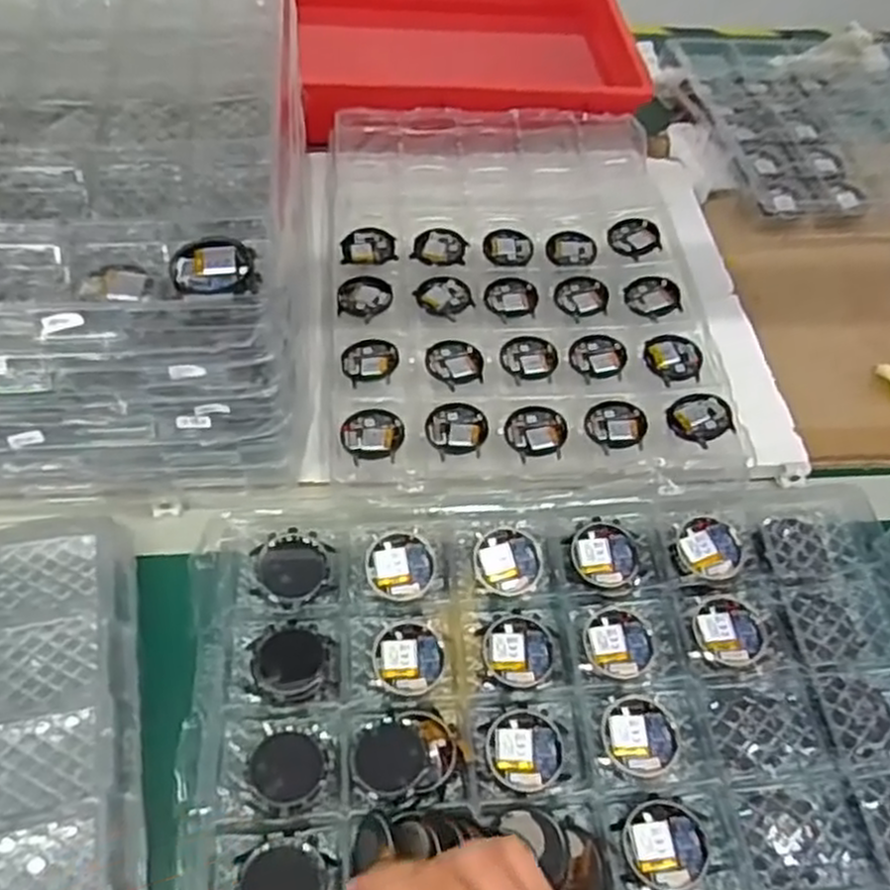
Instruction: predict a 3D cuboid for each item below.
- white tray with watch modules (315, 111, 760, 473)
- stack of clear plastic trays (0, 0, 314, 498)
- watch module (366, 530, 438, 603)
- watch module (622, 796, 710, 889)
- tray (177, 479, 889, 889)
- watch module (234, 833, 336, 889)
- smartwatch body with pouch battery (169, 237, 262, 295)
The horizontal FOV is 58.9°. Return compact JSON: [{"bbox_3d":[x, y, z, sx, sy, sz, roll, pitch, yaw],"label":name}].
[{"bbox_3d":[0.063,-0.152,0.673,0.319,0.032,0.433,-1,54,-7],"label":"white tray with watch modules"},{"bbox_3d":[-0.264,-0.190,0.575,0.304,0.158,0.429,-3,54,-8],"label":"stack of clear plastic trays"},{"bbox_3d":[-0.028,0.078,0.505,0.043,0.010,0.044,-10,71,-10],"label":"watch module"},{"bbox_3d":[0.119,0.213,0.423,0.045,0.008,0.045,-7,55,-11],"label":"watch module"},{"bbox_3d":[0.086,0.163,0.451,0.446,0.032,0.305,-2,54,-7],"label":"tray"},{"bbox_3d":[-0.081,0.221,0.400,0.048,0.010,0.044,5,53,-2],"label":"watch module"},{"bbox_3d":[-0.129,-0.100,0.442,0.050,0.005,0.046,0,54,-6],"label":"smartwatch body with pouch battery"}]

